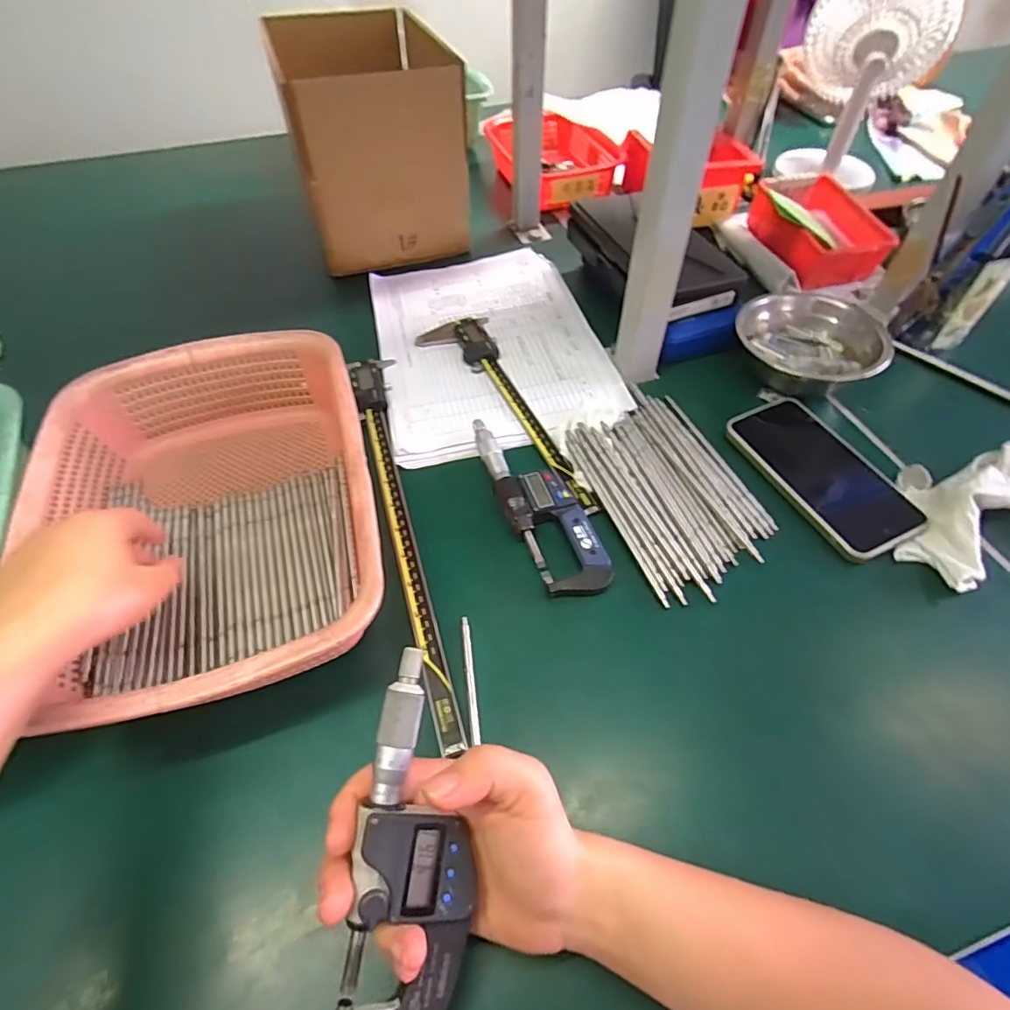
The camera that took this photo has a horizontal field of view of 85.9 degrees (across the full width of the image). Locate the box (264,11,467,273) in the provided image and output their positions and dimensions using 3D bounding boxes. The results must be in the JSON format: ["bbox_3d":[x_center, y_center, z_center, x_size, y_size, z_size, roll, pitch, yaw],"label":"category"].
[{"bbox_3d":[-0.160,-0.439,0.649,0.178,0.190,0.245,-15,54,-11],"label":"box"}]

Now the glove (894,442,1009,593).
[{"bbox_3d":[0.362,-0.002,0.423,0.157,0.037,0.094,-24,56,-18],"label":"glove"}]

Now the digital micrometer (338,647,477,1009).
[{"bbox_3d":[-0.040,0.151,0.246,0.052,0.026,0.157,9,81,-23],"label":"digital micrometer"}]

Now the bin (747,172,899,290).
[{"bbox_3d":[0.356,-0.314,0.620,0.104,0.058,0.146,-12,53,-9],"label":"bin"}]

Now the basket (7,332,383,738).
[{"bbox_3d":[-0.210,0.006,0.391,0.225,0.074,0.301,-14,54,-11],"label":"basket"}]

